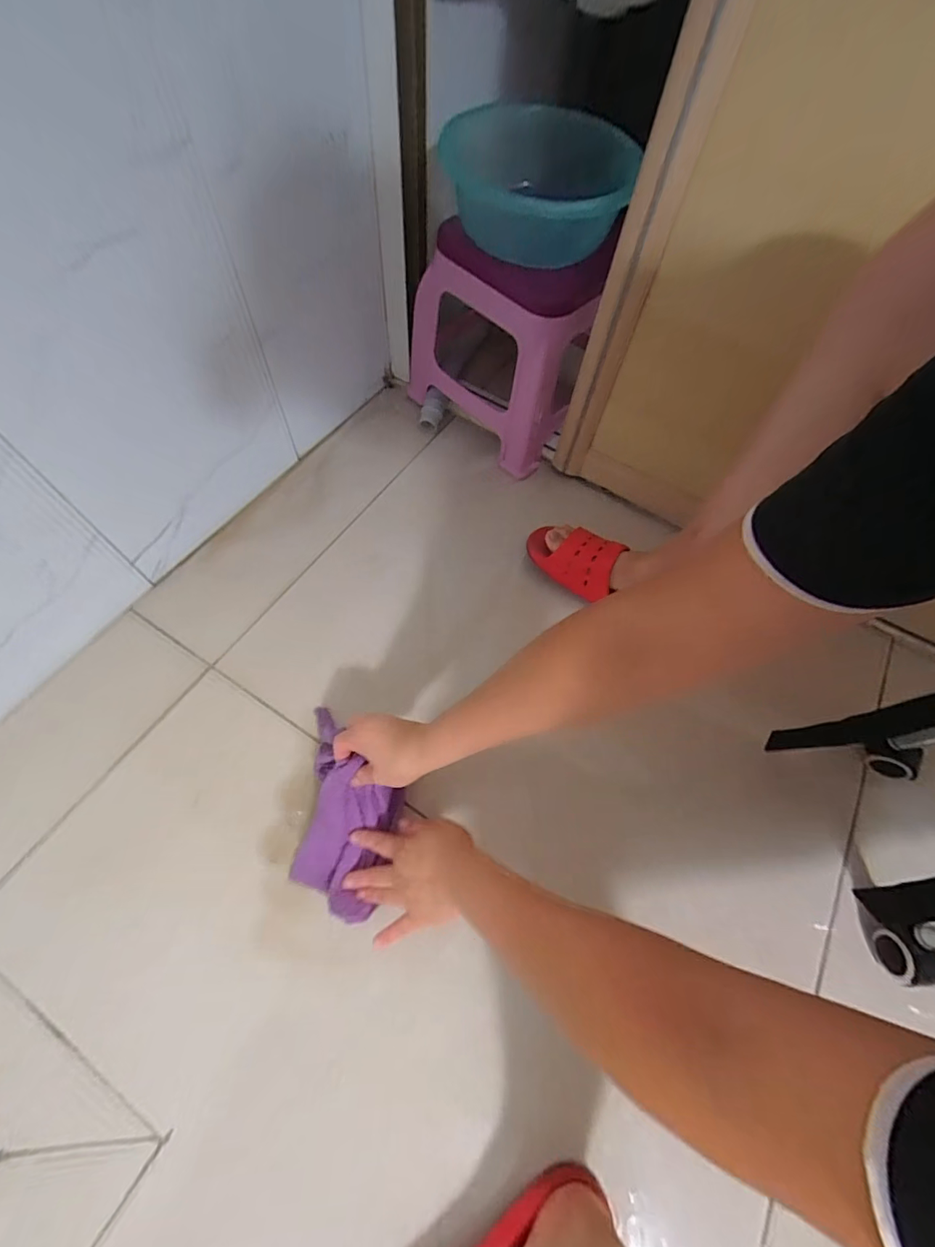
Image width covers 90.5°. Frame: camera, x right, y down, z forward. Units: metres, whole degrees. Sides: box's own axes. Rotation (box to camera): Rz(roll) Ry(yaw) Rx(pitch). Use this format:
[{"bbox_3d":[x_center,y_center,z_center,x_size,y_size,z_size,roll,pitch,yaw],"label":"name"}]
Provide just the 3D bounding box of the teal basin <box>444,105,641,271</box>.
[{"bbox_3d":[0.085,-0.612,0.641,0.247,0.108,0.298,6,63,-1],"label":"teal basin"}]

